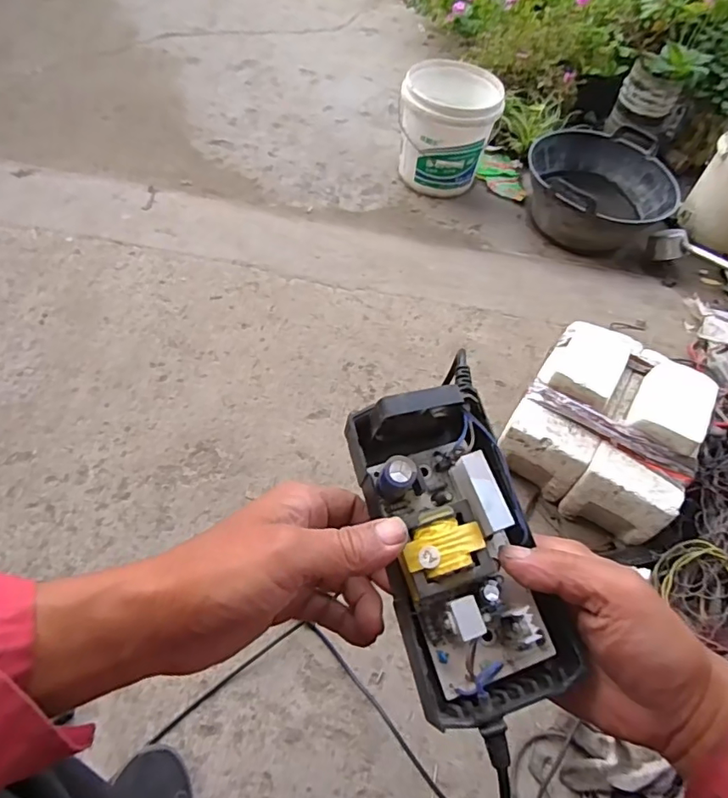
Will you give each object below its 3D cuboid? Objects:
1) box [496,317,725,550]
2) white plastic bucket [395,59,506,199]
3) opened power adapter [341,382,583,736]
[{"bbox_3d":[0.404,0.036,0.869,0.258,0.192,0.299,32,55,15],"label":"box"},{"bbox_3d":[0.205,-0.693,1.340,0.241,0.229,0.227,4,56,-5],"label":"white plastic bucket"},{"bbox_3d":[0.052,0.078,0.283,0.085,0.045,0.164,-13,73,-13],"label":"opened power adapter"}]

